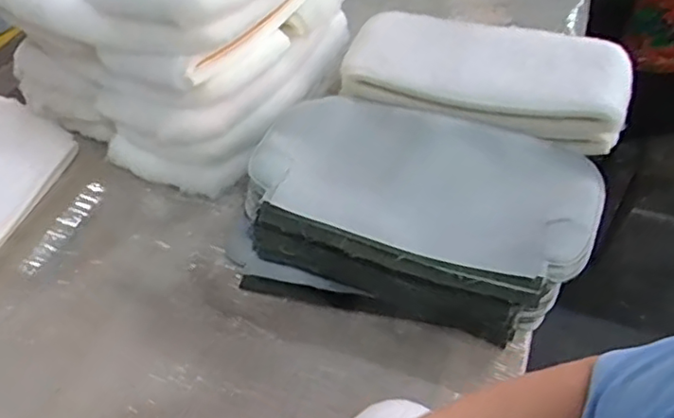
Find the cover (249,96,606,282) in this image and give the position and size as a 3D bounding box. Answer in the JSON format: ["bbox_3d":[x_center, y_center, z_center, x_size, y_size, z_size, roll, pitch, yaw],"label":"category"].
[{"bbox_3d":[0.124,-0.062,0.857,0.460,0.052,0.254,15,50,17],"label":"cover"}]

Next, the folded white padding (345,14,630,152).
[{"bbox_3d":[0.246,-0.234,1.040,0.467,0.102,0.202,17,52,17],"label":"folded white padding"}]

